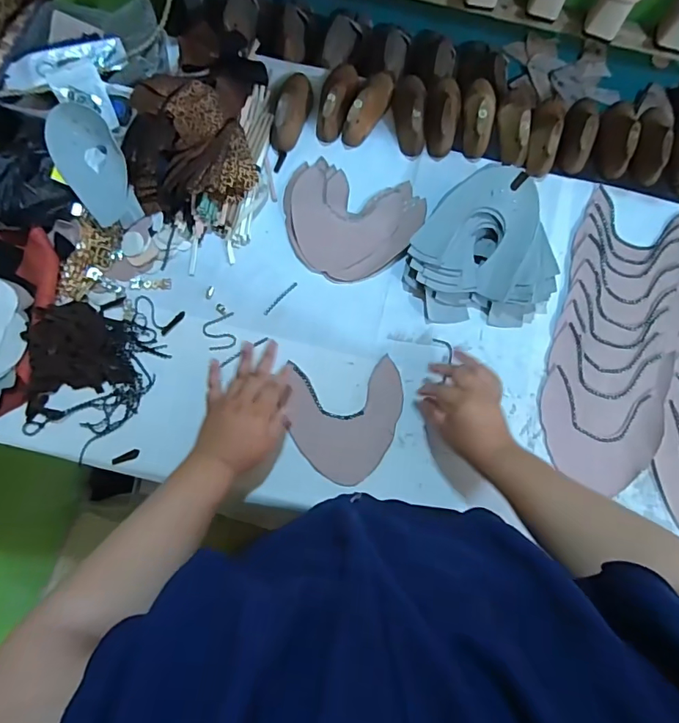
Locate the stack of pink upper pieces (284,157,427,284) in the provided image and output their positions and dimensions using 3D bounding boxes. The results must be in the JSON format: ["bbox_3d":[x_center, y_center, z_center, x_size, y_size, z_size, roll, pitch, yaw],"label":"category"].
[{"bbox_3d":[0.013,-0.209,0.692,0.203,0.014,0.173,17,77,4],"label":"stack of pink upper pieces"}]

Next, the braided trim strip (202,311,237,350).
[{"bbox_3d":[-0.165,-0.039,0.650,0.047,0.005,0.050,-23,78,-6],"label":"braided trim strip"}]

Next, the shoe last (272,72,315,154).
[{"bbox_3d":[-0.072,-0.396,0.712,0.057,0.050,0.132,10,77,2],"label":"shoe last"}]

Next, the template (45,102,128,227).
[{"bbox_3d":[-0.346,-0.276,0.643,0.080,0.015,0.163,-25,98,-24],"label":"template"}]

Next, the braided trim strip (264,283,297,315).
[{"bbox_3d":[-0.086,-0.092,0.669,0.008,0.004,0.066,42,80,8],"label":"braided trim strip"}]

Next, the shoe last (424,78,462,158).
[{"bbox_3d":[0.163,-0.389,0.718,0.058,0.049,0.133,8,77,1],"label":"shoe last"}]

